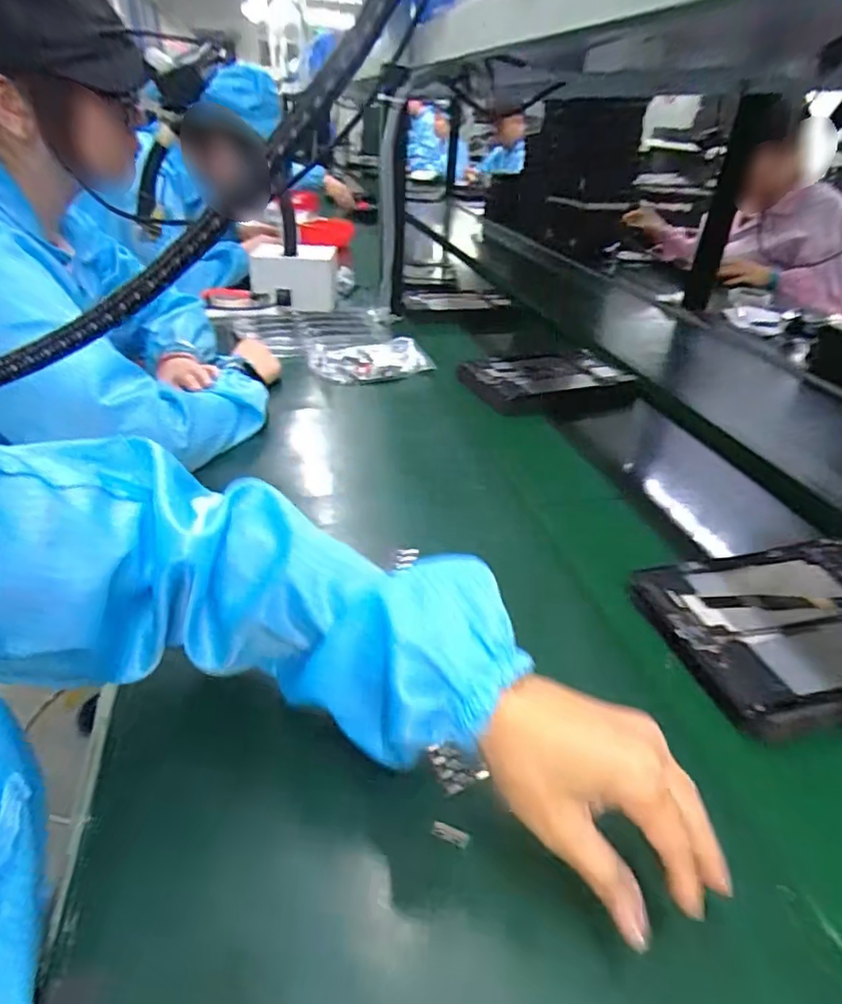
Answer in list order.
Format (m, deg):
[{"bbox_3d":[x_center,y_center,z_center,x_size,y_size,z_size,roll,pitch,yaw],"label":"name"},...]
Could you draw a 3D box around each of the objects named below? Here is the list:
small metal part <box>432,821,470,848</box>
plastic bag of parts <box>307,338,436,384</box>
[{"bbox_3d":[0.017,0.190,0.332,0.021,0.004,0.008,13,37,20],"label":"small metal part"},{"bbox_3d":[-0.083,-0.215,0.899,0.170,0.036,0.116,-10,40,-21],"label":"plastic bag of parts"}]

